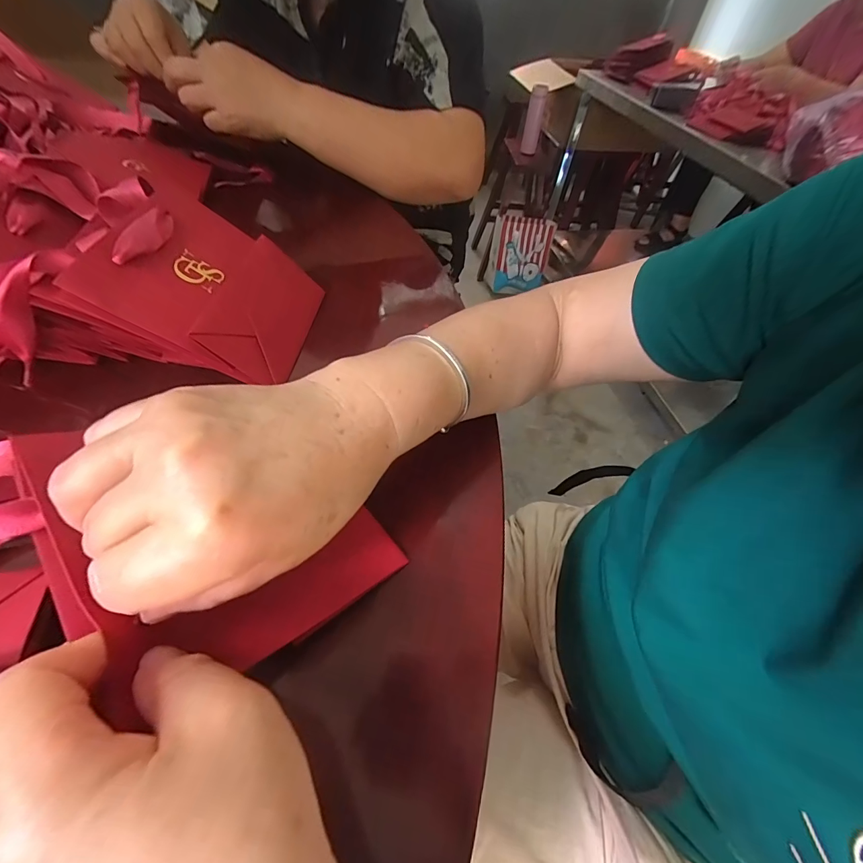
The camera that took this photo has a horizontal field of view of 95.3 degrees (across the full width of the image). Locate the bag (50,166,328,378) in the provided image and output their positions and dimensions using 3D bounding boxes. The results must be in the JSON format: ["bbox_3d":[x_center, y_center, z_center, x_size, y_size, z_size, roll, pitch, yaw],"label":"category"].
[{"bbox_3d":[-0.168,-0.119,0.298,0.160,0.013,0.139,29,47,-22],"label":"bag"}]

